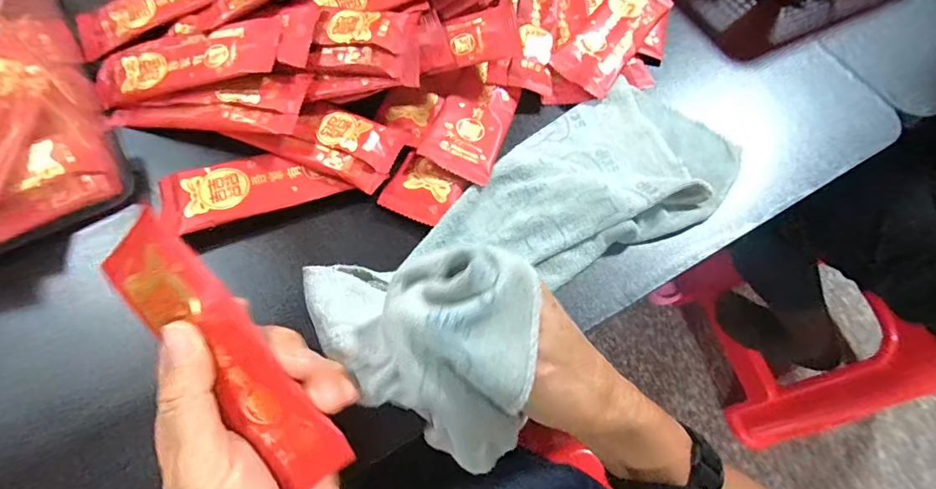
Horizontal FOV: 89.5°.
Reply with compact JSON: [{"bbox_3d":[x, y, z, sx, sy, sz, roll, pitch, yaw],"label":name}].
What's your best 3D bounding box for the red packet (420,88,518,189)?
[{"bbox_3d":[0.001,-0.081,0.320,0.048,0.011,0.080,18,65,3],"label":"red packet"}]

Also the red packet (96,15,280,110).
[{"bbox_3d":[-0.191,-0.122,0.316,0.132,0.008,0.045,-10,68,8],"label":"red packet"}]

